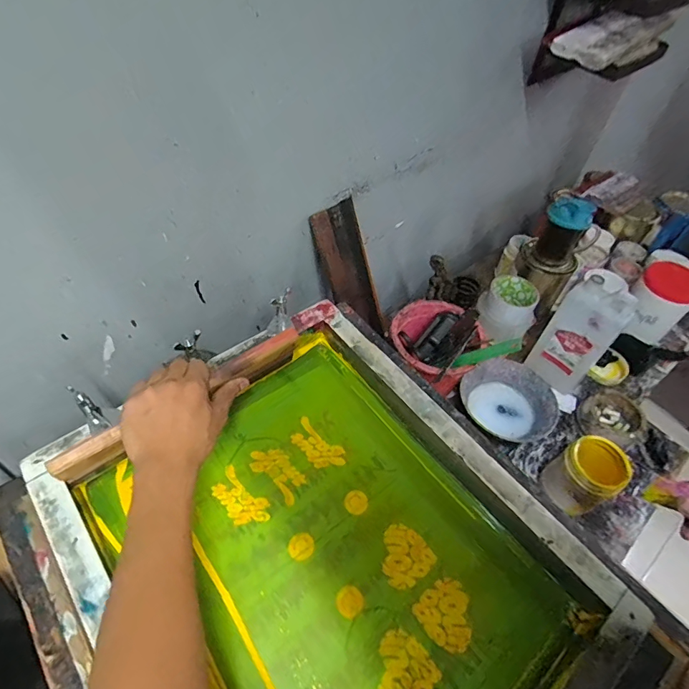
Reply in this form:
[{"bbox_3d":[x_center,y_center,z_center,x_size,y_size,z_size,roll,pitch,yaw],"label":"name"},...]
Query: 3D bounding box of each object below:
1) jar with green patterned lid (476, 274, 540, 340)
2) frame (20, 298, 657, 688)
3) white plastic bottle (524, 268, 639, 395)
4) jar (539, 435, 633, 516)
[{"bbox_3d":[0.290,-0.062,0.771,0.095,0.081,0.083,35,56,21],"label":"jar with green patterned lid"},{"bbox_3d":[-0.021,0.205,0.444,0.420,0.052,0.561,-33,61,-26],"label":"frame"},{"bbox_3d":[0.399,-0.014,0.727,0.061,0.210,0.098,-33,61,-27],"label":"white plastic bottle"},{"bbox_3d":[0.341,0.191,0.618,0.087,0.106,0.075,-24,57,-22],"label":"jar"}]

